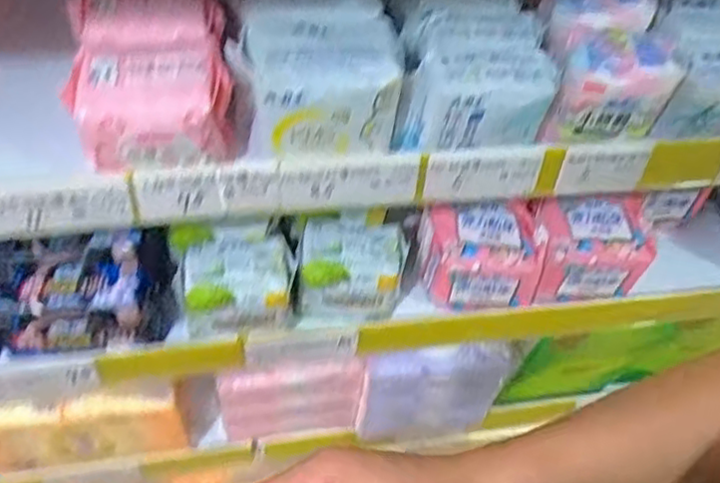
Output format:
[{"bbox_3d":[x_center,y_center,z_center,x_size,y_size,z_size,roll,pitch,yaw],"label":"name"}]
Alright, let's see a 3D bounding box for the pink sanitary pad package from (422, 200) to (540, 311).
[{"bbox_3d":[0.125,0.018,0.698,0.114,0.090,0.070,3,51,3],"label":"pink sanitary pad package"}]

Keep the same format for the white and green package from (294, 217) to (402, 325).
[{"bbox_3d":[-0.009,0.033,0.678,0.097,0.084,0.072,3,51,3],"label":"white and green package"}]

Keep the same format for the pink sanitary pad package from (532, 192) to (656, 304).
[{"bbox_3d":[0.240,0.013,0.716,0.118,0.088,0.066,-6,51,-4],"label":"pink sanitary pad package"}]

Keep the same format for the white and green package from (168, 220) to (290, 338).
[{"bbox_3d":[-0.120,0.038,0.646,0.112,0.066,0.076,-1,51,-1],"label":"white and green package"}]

